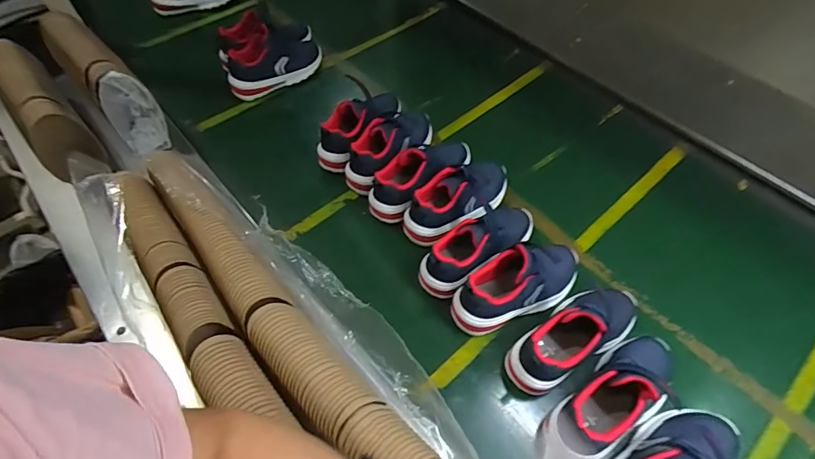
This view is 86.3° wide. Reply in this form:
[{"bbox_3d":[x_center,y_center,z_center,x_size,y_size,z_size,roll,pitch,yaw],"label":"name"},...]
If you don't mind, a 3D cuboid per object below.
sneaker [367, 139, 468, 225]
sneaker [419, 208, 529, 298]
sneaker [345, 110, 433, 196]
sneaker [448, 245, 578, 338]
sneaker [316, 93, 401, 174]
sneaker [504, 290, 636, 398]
[{"bbox_3d":[0.030,-0.102,0.765,0.219,0.093,0.086,-30,61,-19],"label":"sneaker"},{"bbox_3d":[0.118,0.019,0.688,0.218,0.075,0.087,-38,64,-23],"label":"sneaker"},{"bbox_3d":[-0.022,-0.162,0.800,0.092,0.077,0.212,28,60,17],"label":"sneaker"},{"bbox_3d":[0.174,0.075,0.651,0.220,0.091,0.084,-17,58,-11],"label":"sneaker"},{"bbox_3d":[-0.076,-0.201,0.826,0.087,0.081,0.216,33,62,20],"label":"sneaker"},{"bbox_3d":[0.244,0.139,0.608,0.229,0.119,0.086,-32,62,-20],"label":"sneaker"}]

